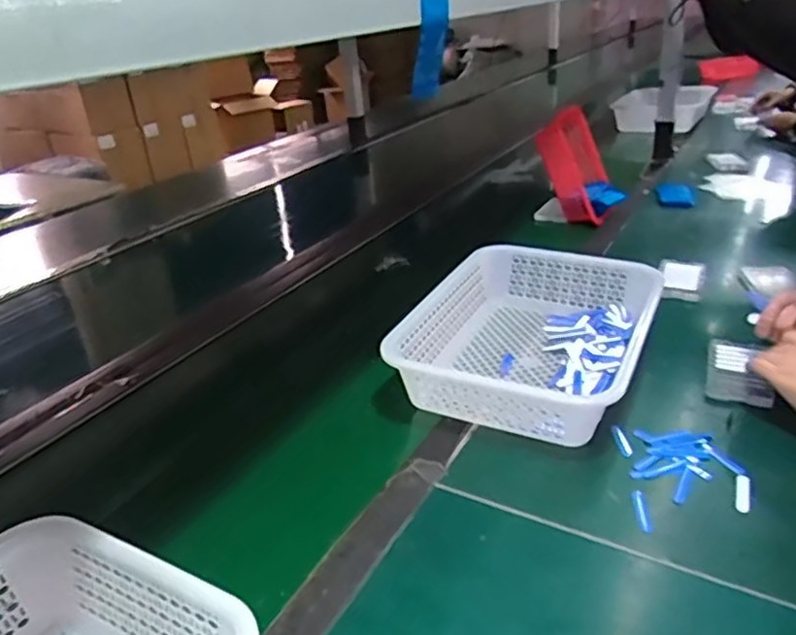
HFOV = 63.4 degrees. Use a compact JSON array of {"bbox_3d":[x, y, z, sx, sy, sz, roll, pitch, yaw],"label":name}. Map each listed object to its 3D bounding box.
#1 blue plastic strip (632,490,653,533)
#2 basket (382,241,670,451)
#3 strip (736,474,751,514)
[{"bbox_3d":[0.224,0.177,0.591,0.010,0.007,0.049,-1,26,7],"label":"blue plastic strip"},{"bbox_3d":[0.166,0.022,0.819,0.256,0.089,0.363,9,28,25],"label":"basket"},{"bbox_3d":[0.324,0.164,0.604,0.012,0.005,0.056,9,28,25],"label":"strip"}]

